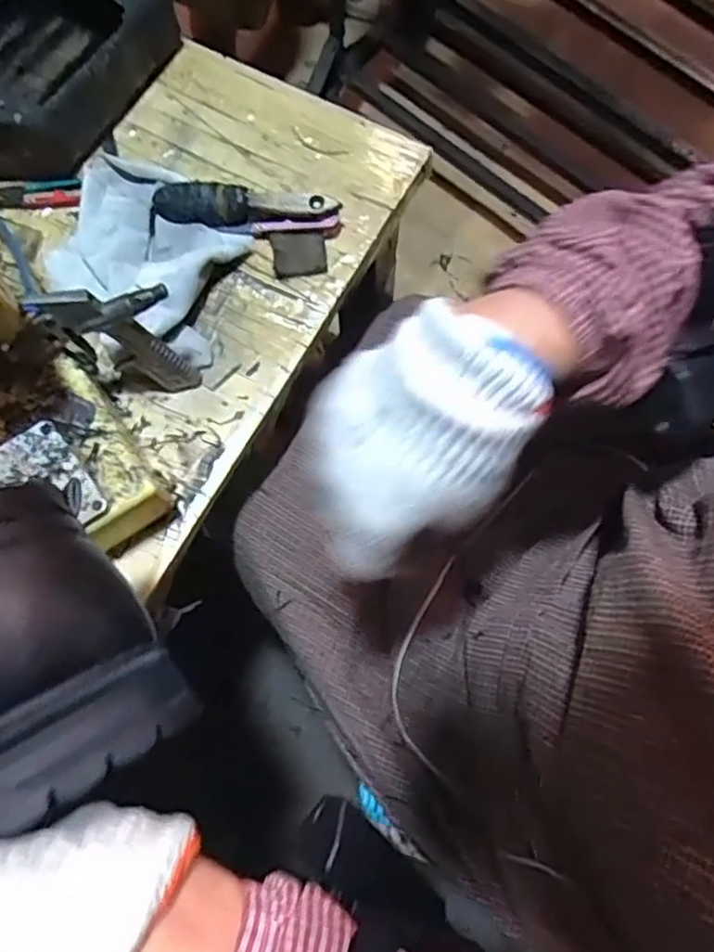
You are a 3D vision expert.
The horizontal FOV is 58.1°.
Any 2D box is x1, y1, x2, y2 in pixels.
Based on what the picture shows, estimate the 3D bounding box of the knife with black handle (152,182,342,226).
[{"bbox_3d":[-0.089,-0.213,0.515,0.143,0.032,0.030,8,75,0],"label":"knife with black handle"}]

